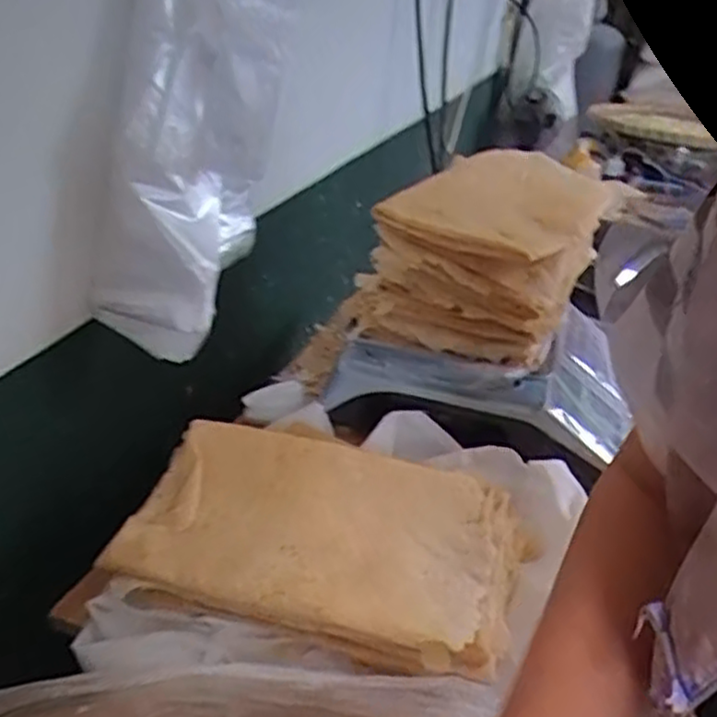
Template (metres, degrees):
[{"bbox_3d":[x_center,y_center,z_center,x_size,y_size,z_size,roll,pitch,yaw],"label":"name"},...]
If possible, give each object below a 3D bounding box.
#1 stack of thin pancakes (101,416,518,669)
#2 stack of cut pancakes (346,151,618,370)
[{"bbox_3d":[-0.029,0.144,0.619,0.306,0.054,0.212,12,29,11],"label":"stack of thin pancakes"},{"bbox_3d":[0.146,-0.112,0.855,0.203,0.187,0.291,17,31,19],"label":"stack of cut pancakes"}]

